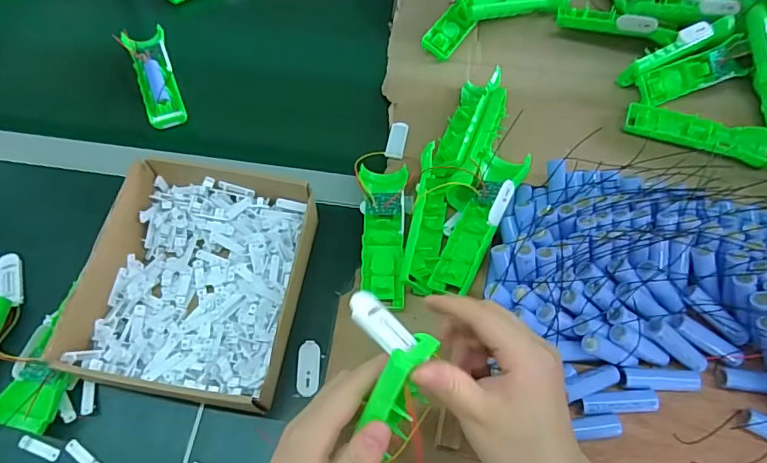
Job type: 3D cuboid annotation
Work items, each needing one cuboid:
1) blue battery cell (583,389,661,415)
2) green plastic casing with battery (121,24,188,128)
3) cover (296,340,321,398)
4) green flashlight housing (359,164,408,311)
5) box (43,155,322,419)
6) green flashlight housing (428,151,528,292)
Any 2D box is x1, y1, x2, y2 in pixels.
[{"bbox_3d":[0.208,0.151,0.432,0.067,0.014,0.019,-2,61,-2],"label":"blue battery cell"},{"bbox_3d":[-0.287,-0.196,0.617,0.048,0.031,0.149,-22,64,-12],"label":"green plastic casing with battery"},{"bbox_3d":[-0.071,0.128,0.459,0.021,0.004,0.050,1,61,0],"label":"cover"},{"bbox_3d":[-0.002,0.002,0.506,0.049,0.030,0.149,2,61,1],"label":"green flashlight housing"},{"bbox_3d":[-0.173,0.040,0.466,0.186,0.069,0.222,8,61,4],"label":"box"},{"bbox_3d":[0.094,-0.010,0.486,0.040,0.030,0.150,26,79,13],"label":"green flashlight housing"}]

